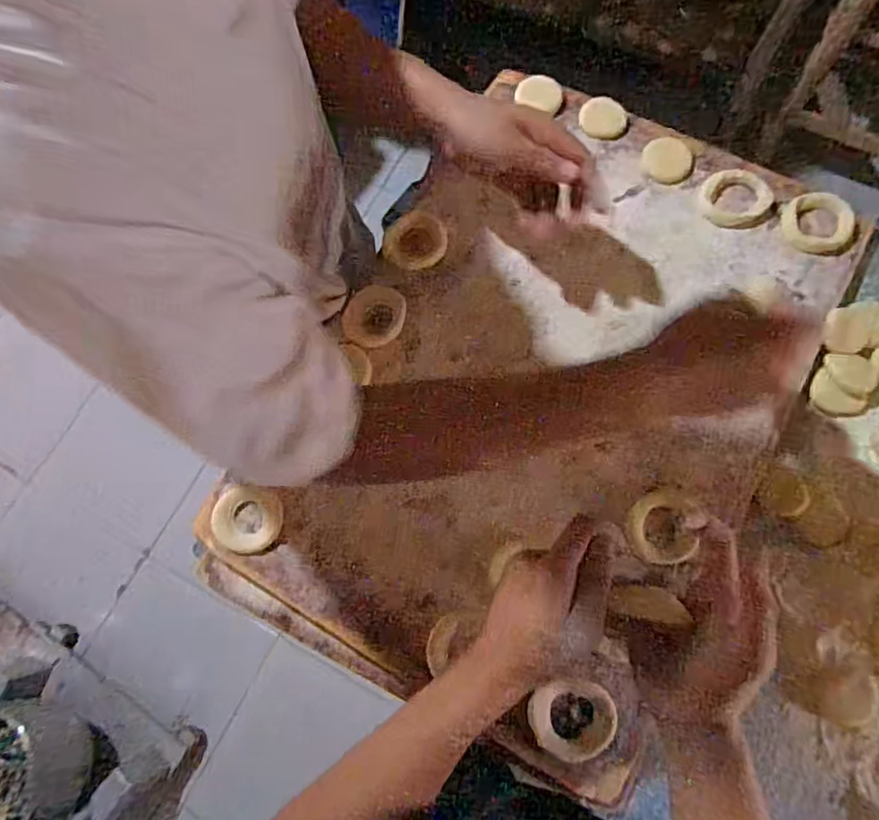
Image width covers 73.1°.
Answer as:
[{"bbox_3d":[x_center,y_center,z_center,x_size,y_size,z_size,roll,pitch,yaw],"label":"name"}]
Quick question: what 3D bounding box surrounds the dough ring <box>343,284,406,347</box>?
[{"bbox_3d":[-0.064,-0.092,0.589,0.054,0.019,0.065,13,71,6],"label":"dough ring"}]

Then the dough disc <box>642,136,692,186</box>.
[{"bbox_3d":[0.242,-0.265,0.628,0.049,0.008,0.054,11,74,8],"label":"dough disc"}]

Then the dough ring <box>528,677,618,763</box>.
[{"bbox_3d":[0.109,0.250,0.477,0.068,0.016,0.055,-17,72,-1],"label":"dough ring"}]

